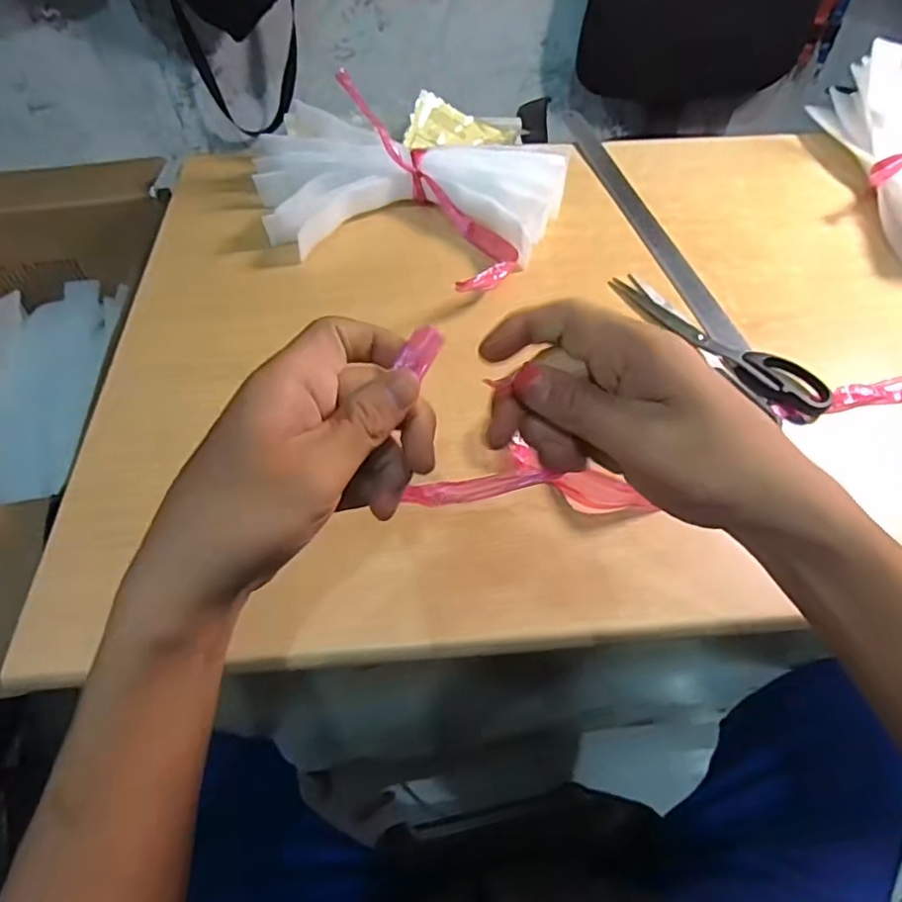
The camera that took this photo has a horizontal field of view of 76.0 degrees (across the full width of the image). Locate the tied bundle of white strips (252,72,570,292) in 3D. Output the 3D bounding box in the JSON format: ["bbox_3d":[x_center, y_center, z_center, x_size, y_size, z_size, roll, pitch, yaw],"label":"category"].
[{"bbox_3d":[-0.052,-0.264,0.573,0.307,0.068,0.223,23,59,15],"label":"tied bundle of white strips"}]

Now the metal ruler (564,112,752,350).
[{"bbox_3d":[0.193,-0.251,0.603,0.031,0.009,0.432,-8,54,-8],"label":"metal ruler"}]

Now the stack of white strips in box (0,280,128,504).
[{"bbox_3d":[-0.501,-0.067,0.628,0.187,0.073,0.288,-1,55,0],"label":"stack of white strips in box"}]

